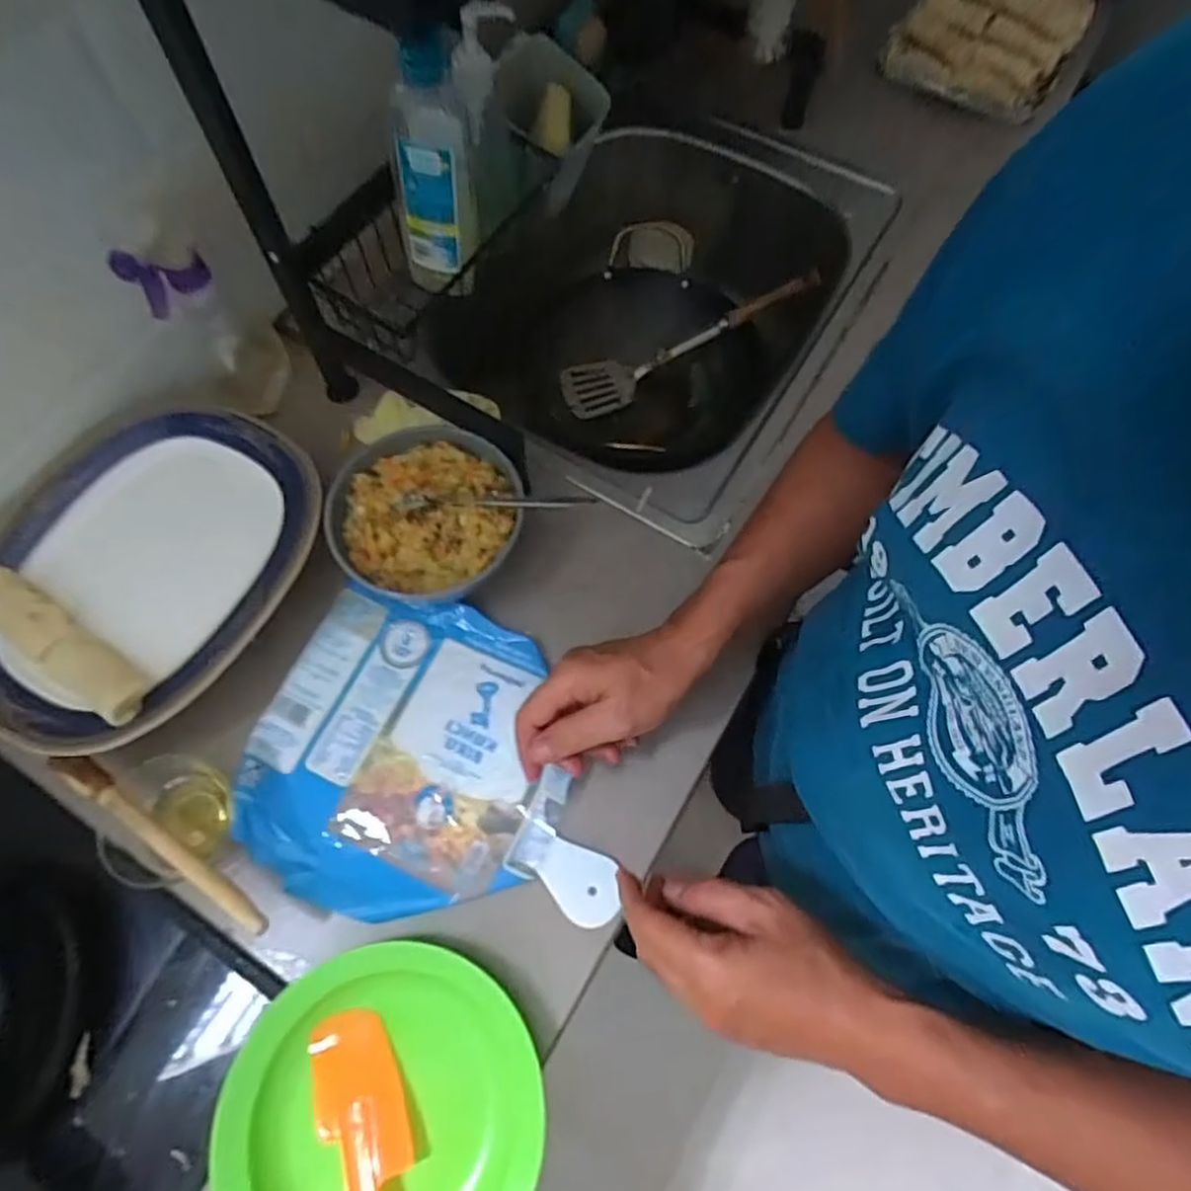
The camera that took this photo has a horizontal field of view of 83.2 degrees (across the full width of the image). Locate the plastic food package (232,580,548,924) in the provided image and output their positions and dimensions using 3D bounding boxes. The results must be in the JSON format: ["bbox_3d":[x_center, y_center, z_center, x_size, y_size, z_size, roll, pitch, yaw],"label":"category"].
[{"bbox_3d":[-0.162,0.119,0.539,0.212,0.016,0.240,6,68,1],"label":"plastic food package"}]

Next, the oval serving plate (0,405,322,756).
[{"bbox_3d":[-0.361,-0.023,0.536,0.200,0.031,0.291,29,70,9],"label":"oval serving plate"}]

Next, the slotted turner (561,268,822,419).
[{"bbox_3d":[0.121,-0.332,0.873,0.346,0.049,0.077,-23,69,11],"label":"slotted turner"}]

